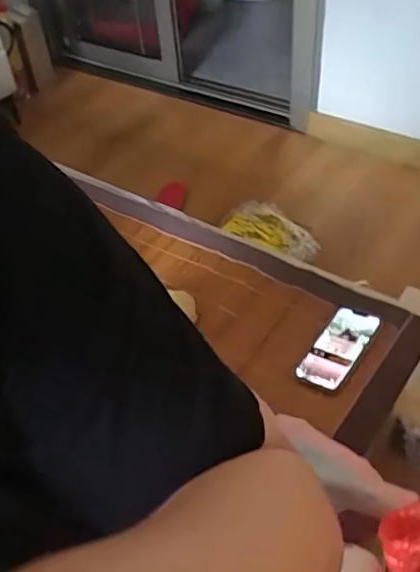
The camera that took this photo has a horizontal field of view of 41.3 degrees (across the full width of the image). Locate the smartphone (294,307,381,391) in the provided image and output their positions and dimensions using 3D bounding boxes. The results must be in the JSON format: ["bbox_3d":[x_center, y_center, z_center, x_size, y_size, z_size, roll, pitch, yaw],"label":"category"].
[{"bbox_3d":[0.184,0.088,0.803,0.080,0.012,0.141,13,50,33],"label":"smartphone"}]

